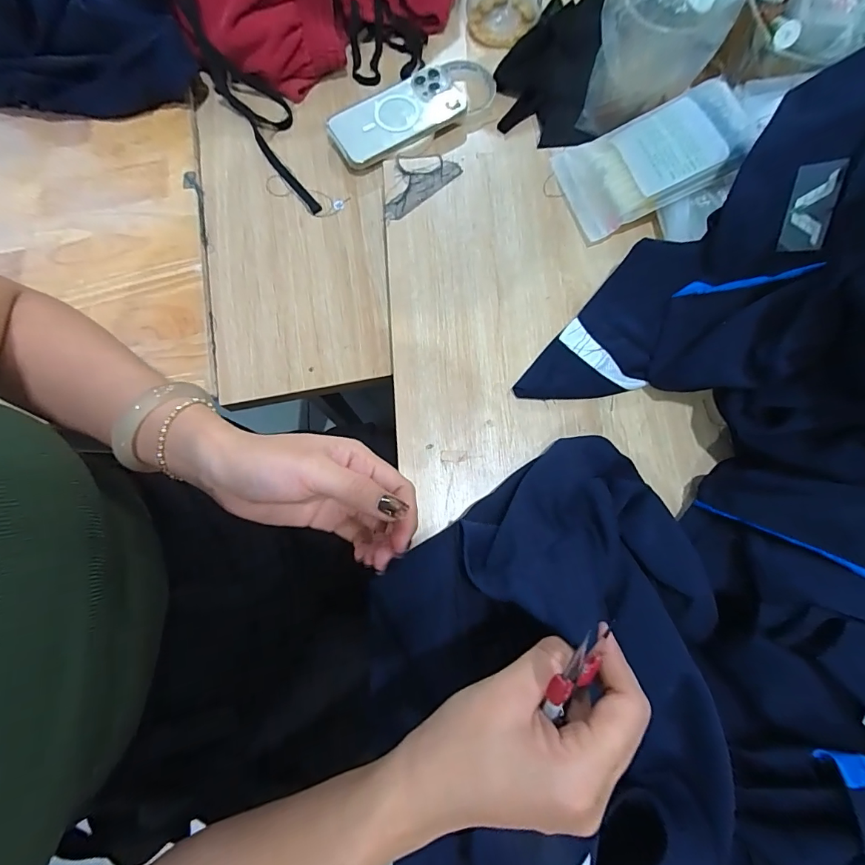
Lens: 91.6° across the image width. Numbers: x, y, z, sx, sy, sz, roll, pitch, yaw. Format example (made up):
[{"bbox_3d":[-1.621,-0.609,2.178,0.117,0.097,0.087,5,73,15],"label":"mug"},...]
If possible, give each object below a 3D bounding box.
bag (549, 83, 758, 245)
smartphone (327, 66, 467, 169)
[{"bbox_3d":[0.223,-0.280,0.428,0.172,0.025,0.113,-19,74,17],"label":"bag"},{"bbox_3d":[-0.037,-0.385,0.510,0.173,0.009,0.072,-30,88,-6],"label":"smartphone"}]

